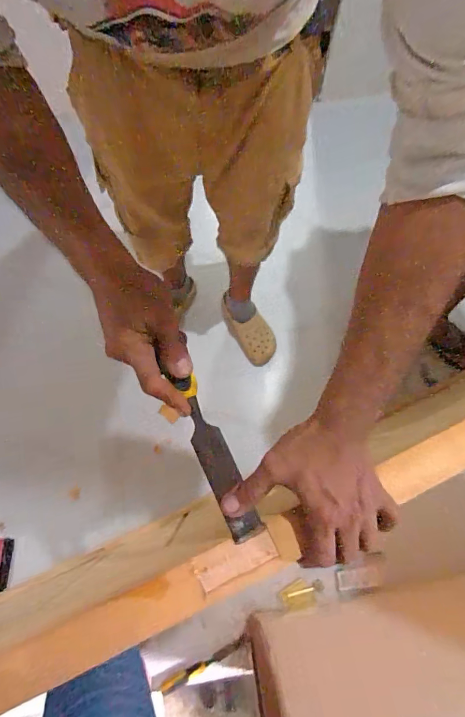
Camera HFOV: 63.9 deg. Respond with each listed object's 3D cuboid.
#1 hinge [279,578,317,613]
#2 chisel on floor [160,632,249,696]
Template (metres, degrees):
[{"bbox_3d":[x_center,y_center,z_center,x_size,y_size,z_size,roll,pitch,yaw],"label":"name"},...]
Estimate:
[{"bbox_3d":[0.185,0.680,1.067,0.099,0.011,0.075,-9,57,-5],"label":"hinge"},{"bbox_3d":[-0.069,0.808,0.989,0.247,0.022,0.032,-18,74,-19],"label":"chisel on floor"}]

